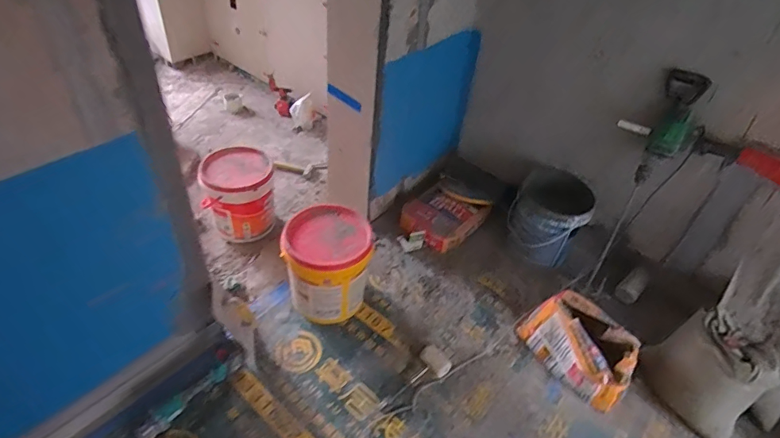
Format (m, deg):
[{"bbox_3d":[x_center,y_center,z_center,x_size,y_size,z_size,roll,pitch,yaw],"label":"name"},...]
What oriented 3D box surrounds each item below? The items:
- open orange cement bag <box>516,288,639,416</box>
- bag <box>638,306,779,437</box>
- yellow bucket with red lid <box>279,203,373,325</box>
[{"bbox_3d":[0.656,0.442,1.652,0.215,0.278,0.398,-17,48,-24],"label":"open orange cement bag"},{"bbox_3d":[1.065,0.501,1.573,0.236,0.348,0.338,-23,51,-29],"label":"bag"},{"bbox_3d":[-0.236,0.179,1.764,0.312,0.389,0.299,4,43,-4],"label":"yellow bucket with red lid"}]

